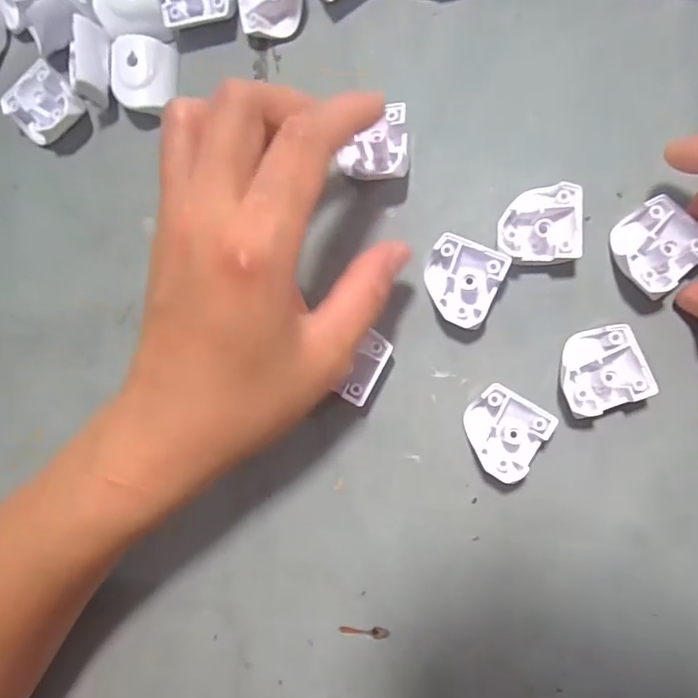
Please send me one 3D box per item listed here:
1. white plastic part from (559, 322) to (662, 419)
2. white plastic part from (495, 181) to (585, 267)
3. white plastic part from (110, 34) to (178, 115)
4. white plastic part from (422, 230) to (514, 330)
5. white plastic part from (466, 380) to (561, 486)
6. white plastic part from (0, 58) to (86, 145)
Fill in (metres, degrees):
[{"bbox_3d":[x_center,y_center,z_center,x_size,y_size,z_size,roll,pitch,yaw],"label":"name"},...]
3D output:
[{"bbox_3d":[0.100,0.008,0.201,0.031,0.016,0.030,-20,88,8],"label":"white plastic part"},{"bbox_3d":[0.076,-0.050,0.204,0.032,0.017,0.030,0,91,8],"label":"white plastic part"},{"bbox_3d":[-0.094,-0.124,0.227,0.024,0.018,0.033,8,92,8],"label":"white plastic part"},{"bbox_3d":[0.046,-0.028,0.209,0.031,0.015,0.032,26,94,7],"label":"white plastic part"},{"bbox_3d":[0.063,0.034,0.206,0.030,0.016,0.032,32,95,7],"label":"white plastic part"},{"bbox_3d":[-0.141,-0.111,0.235,0.031,0.016,0.031,-40,85,7],"label":"white plastic part"}]

